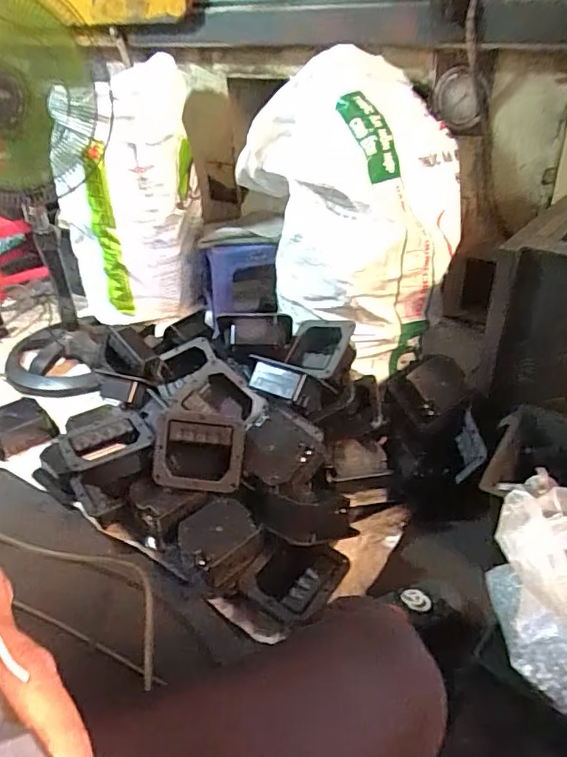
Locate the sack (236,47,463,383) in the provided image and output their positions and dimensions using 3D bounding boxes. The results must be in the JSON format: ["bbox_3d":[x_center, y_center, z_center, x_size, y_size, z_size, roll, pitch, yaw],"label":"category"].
[{"bbox_3d":[0.151,-0.383,1.257,0.462,0.523,0.507,12,38,21],"label":"sack"}]

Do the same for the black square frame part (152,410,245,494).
[{"bbox_3d":[-0.144,0.121,0.971,0.152,0.136,0.060,0,5,1],"label":"black square frame part"}]

